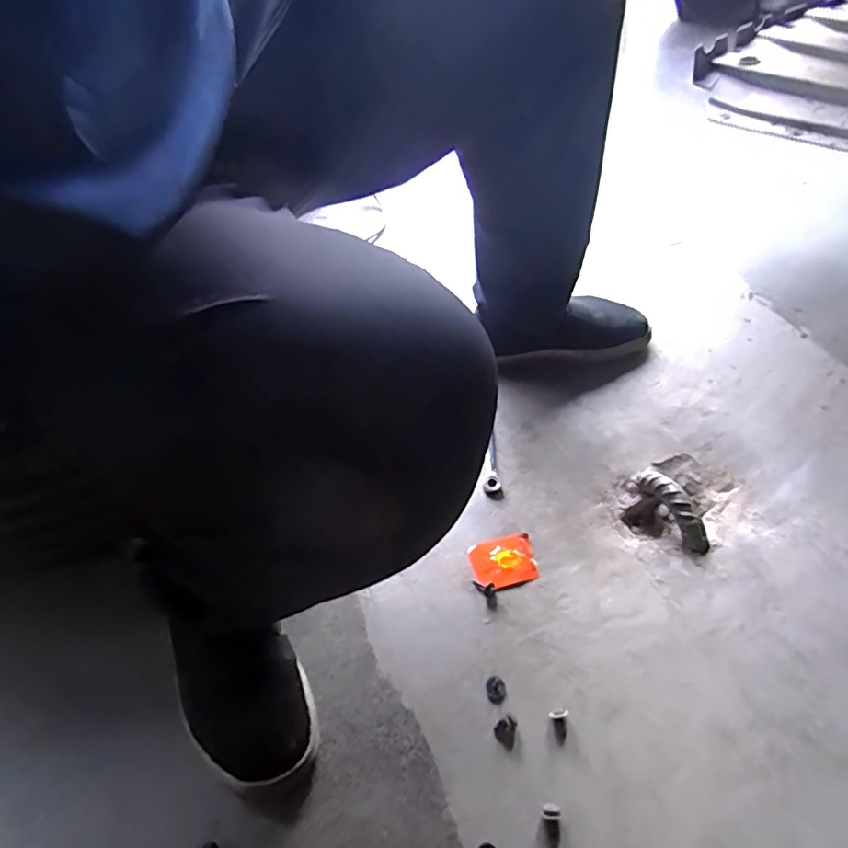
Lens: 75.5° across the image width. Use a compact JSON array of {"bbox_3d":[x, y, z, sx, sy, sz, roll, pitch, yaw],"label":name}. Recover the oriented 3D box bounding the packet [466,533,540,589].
[{"bbox_3d":[0.089,0.154,0.618,0.073,0.009,0.055,-12,51,-7],"label":"packet"}]

